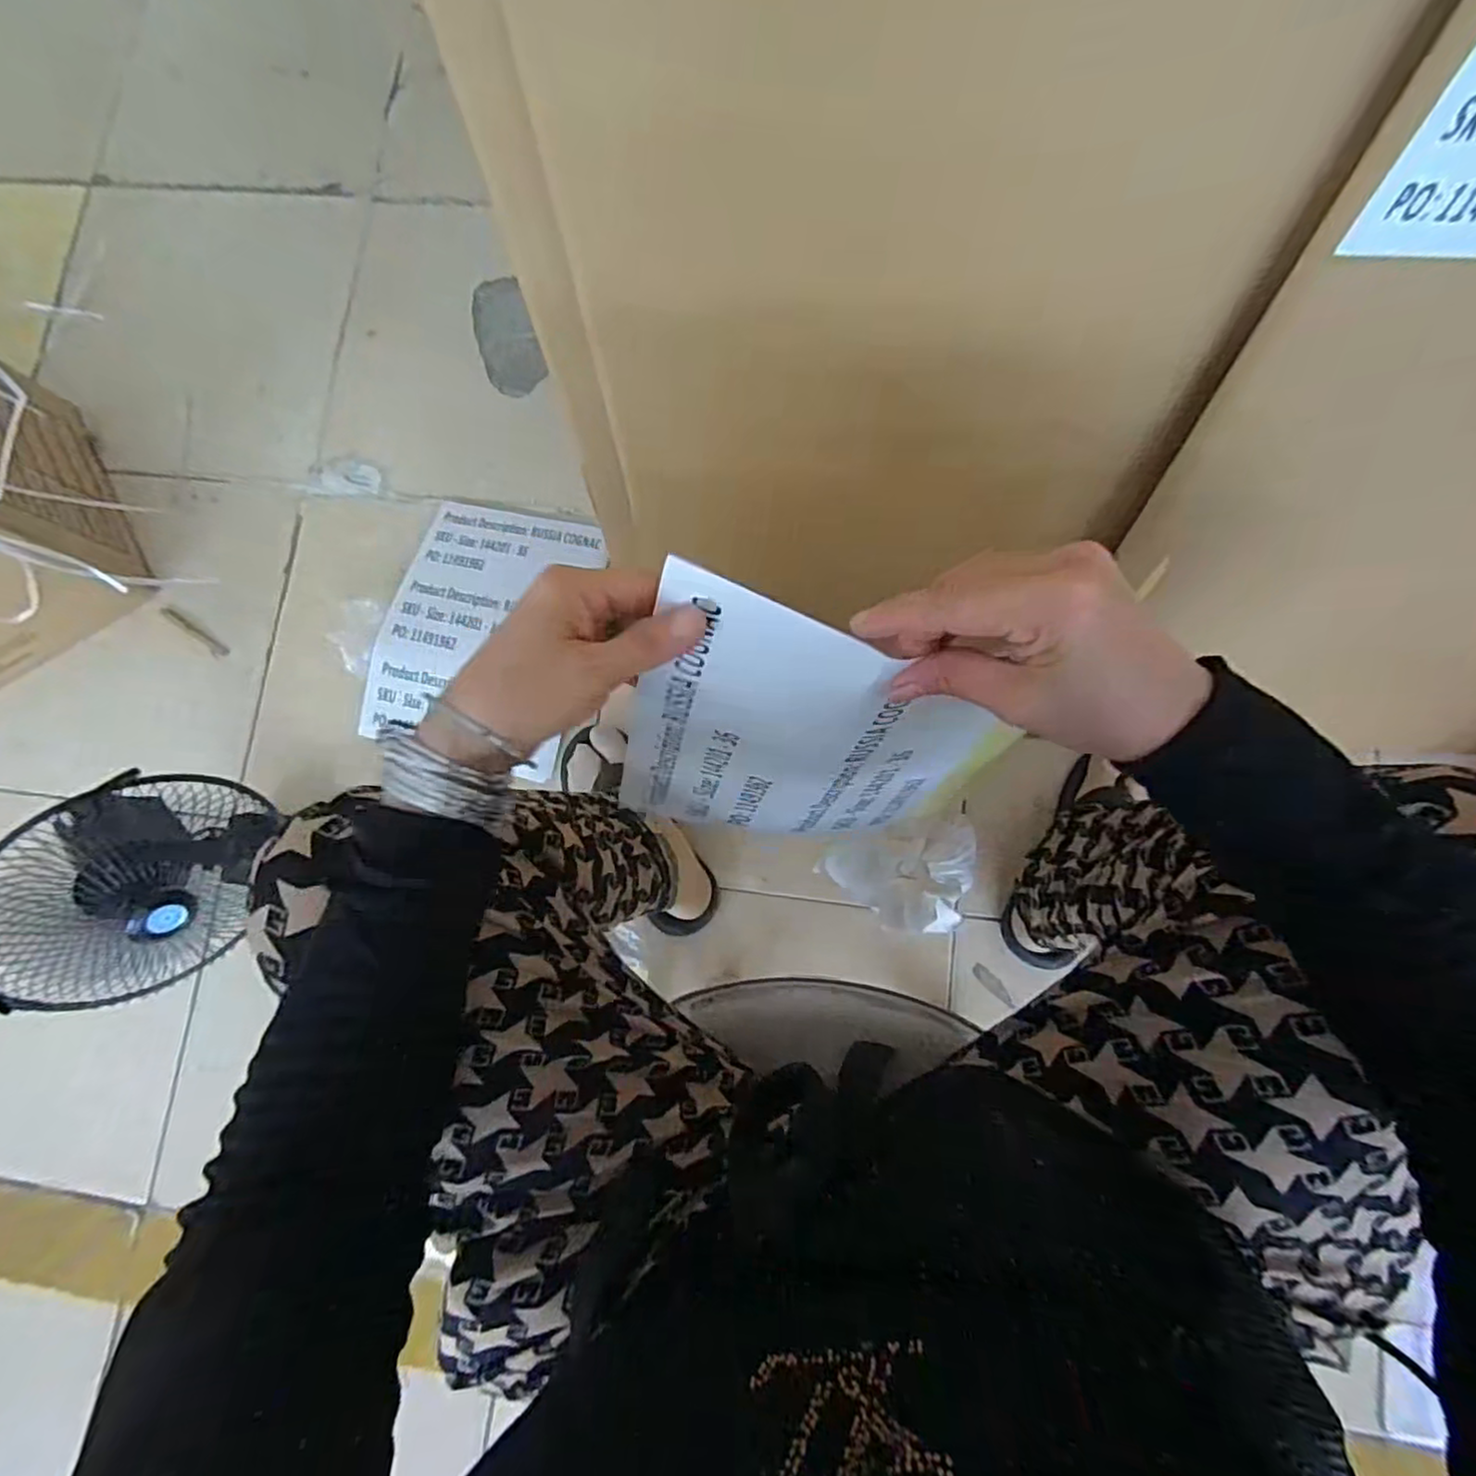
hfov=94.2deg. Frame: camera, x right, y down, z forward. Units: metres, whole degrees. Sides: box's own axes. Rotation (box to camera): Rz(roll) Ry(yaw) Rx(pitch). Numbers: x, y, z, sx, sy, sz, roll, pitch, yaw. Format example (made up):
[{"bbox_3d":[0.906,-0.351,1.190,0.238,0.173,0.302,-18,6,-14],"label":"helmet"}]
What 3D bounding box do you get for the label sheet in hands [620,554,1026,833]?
[{"bbox_3d":[0.041,-0.006,0.367,0.202,0.201,0.041,9,57,1],"label":"label sheet in hands"}]

